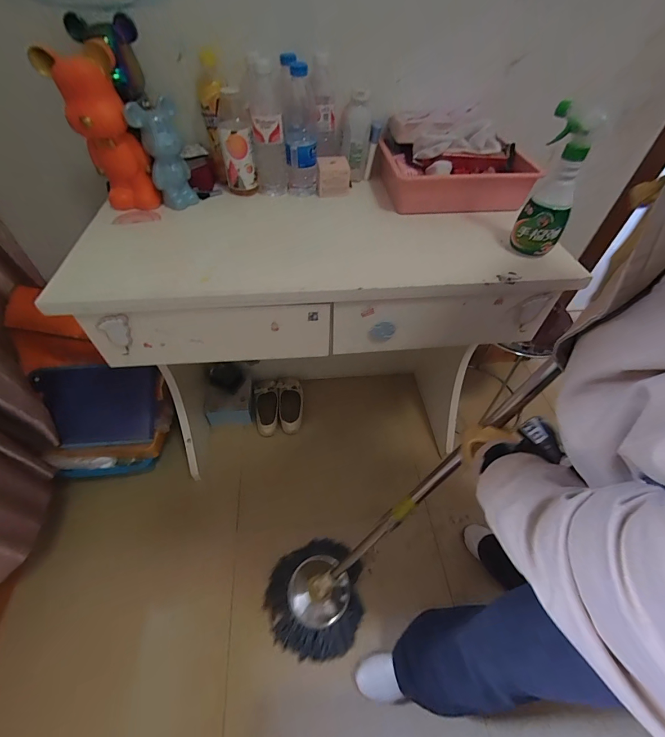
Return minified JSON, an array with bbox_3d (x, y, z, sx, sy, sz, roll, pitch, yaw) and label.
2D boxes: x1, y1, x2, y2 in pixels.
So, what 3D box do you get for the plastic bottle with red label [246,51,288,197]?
[{"bbox_3d":[-0.137,-0.489,0.707,0.071,0.220,0.078,-9,51,-8],"label":"plastic bottle with red label"}]

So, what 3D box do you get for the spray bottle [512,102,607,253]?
[{"bbox_3d":[0.369,-0.299,0.564,0.079,0.207,0.068,17,52,13],"label":"spray bottle"}]

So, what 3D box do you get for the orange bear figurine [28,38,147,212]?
[{"bbox_3d":[-0.420,-0.434,0.636,0.111,0.236,0.084,-26,56,-21],"label":"orange bear figurine"}]

